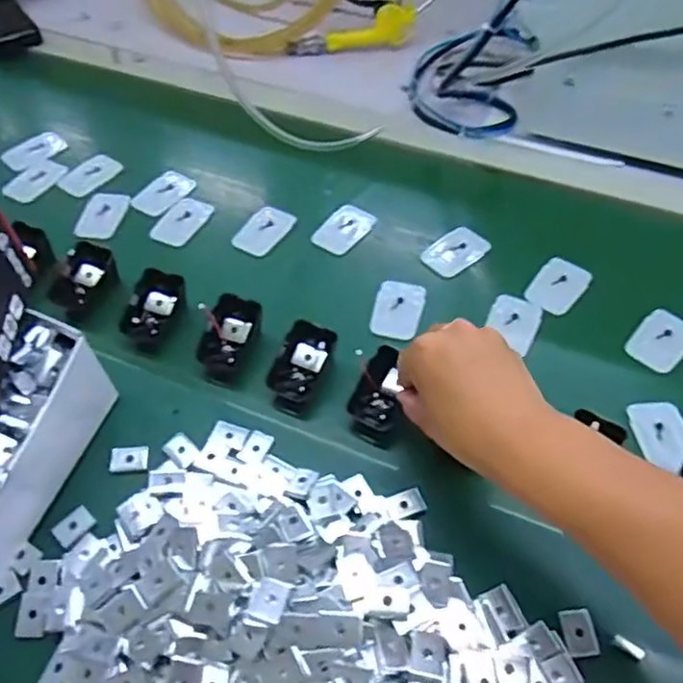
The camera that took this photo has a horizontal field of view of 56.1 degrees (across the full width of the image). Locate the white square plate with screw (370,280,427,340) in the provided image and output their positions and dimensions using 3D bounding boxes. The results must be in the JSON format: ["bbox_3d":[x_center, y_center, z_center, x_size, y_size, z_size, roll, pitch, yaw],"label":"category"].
[{"bbox_3d":[0.055,-0.031,0.623,0.049,0.013,0.075,13,53,9],"label":"white square plate with screw"}]

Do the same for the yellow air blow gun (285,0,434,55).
[{"bbox_3d":[0.045,-0.449,0.887,0.255,0.075,0.057,-18,53,5],"label":"yellow air blow gun"}]

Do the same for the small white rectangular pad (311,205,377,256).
[{"bbox_3d":[0.002,-0.121,0.684,0.046,0.010,0.066,31,57,18],"label":"small white rectangular pad"}]

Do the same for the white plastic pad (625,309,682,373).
[{"bbox_3d":[0.296,0.000,0.595,0.065,0.011,0.046,-37,63,-27],"label":"white plastic pad"}]

